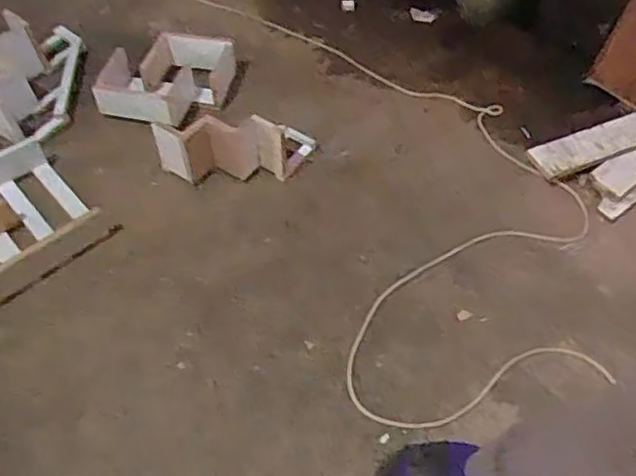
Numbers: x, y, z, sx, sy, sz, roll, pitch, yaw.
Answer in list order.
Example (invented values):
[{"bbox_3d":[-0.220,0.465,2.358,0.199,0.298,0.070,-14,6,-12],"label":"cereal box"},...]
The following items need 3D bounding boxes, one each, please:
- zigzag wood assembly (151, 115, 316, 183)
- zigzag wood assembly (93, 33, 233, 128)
[{"bbox_3d":[-0.183,-0.217,1.530,0.380,0.155,0.140,-12,56,-12],"label":"zigzag wood assembly"},{"bbox_3d":[-0.404,-0.434,1.714,0.355,0.136,0.249,-2,54,-5],"label":"zigzag wood assembly"}]

